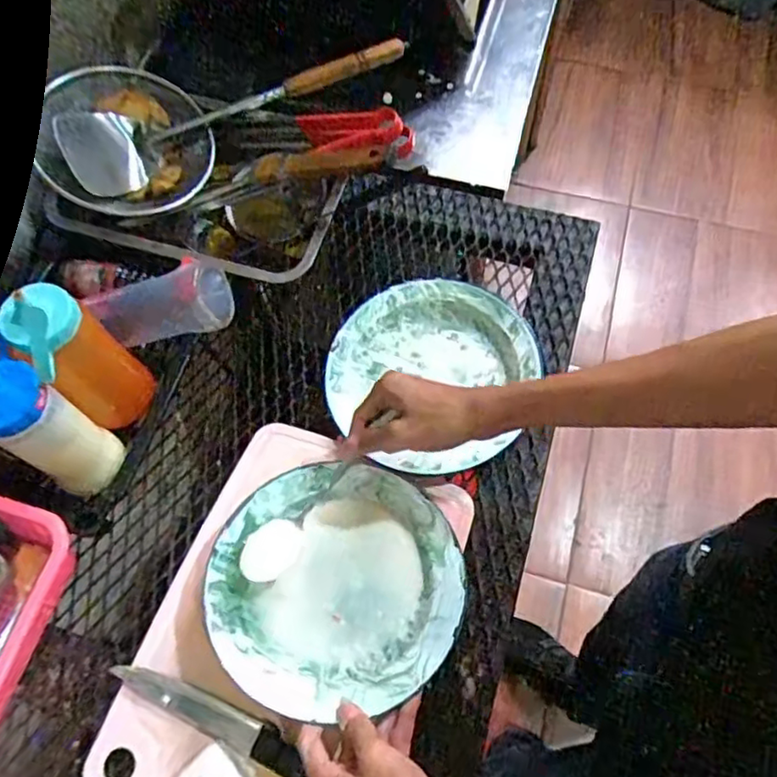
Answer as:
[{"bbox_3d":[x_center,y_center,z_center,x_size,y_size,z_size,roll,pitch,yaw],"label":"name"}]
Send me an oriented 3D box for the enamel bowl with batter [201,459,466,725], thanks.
[{"bbox_3d":[-0.045,0.160,0.534,0.207,0.055,0.201,-1,66,2],"label":"enamel bowl with batter"}]

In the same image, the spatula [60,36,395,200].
[{"bbox_3d":[-0.169,-0.324,0.713,0.387,0.066,0.081,-28,68,-10],"label":"spatula"}]

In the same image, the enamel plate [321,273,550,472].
[{"bbox_3d":[0.040,-0.015,0.644,0.200,0.040,0.205,-1,66,2],"label":"enamel plate"}]

